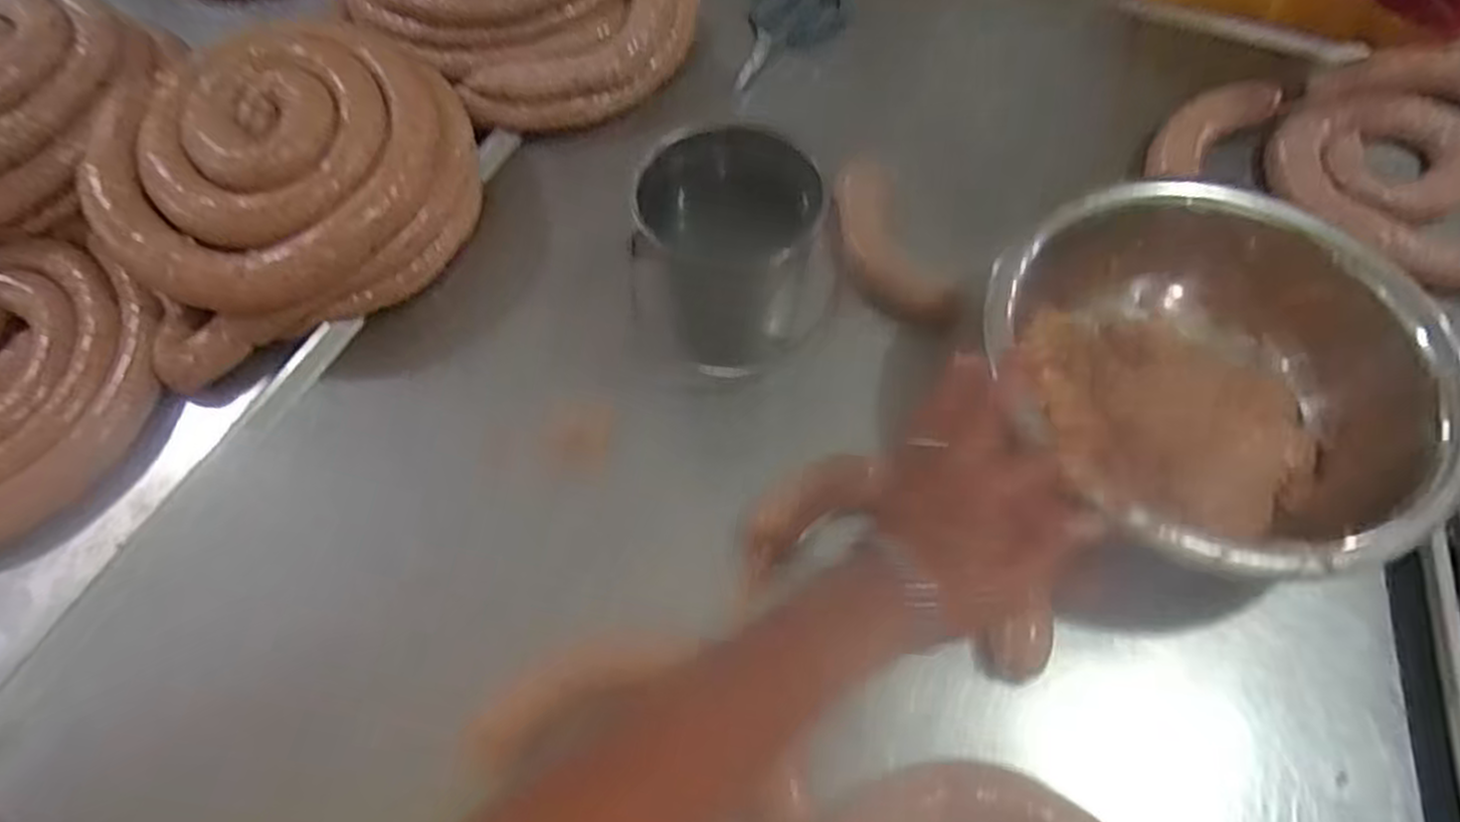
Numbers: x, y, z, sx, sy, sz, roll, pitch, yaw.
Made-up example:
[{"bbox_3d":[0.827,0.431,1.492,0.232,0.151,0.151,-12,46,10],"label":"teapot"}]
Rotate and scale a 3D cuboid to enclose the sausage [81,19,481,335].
[{"bbox_3d":[-0.365,-0.200,0.651,0.289,0.119,0.262,-30,65,-13],"label":"sausage"}]

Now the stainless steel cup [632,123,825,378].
[{"bbox_3d":[-0.004,-0.117,0.580,0.118,0.141,0.125,-1,62,1],"label":"stainless steel cup"}]

